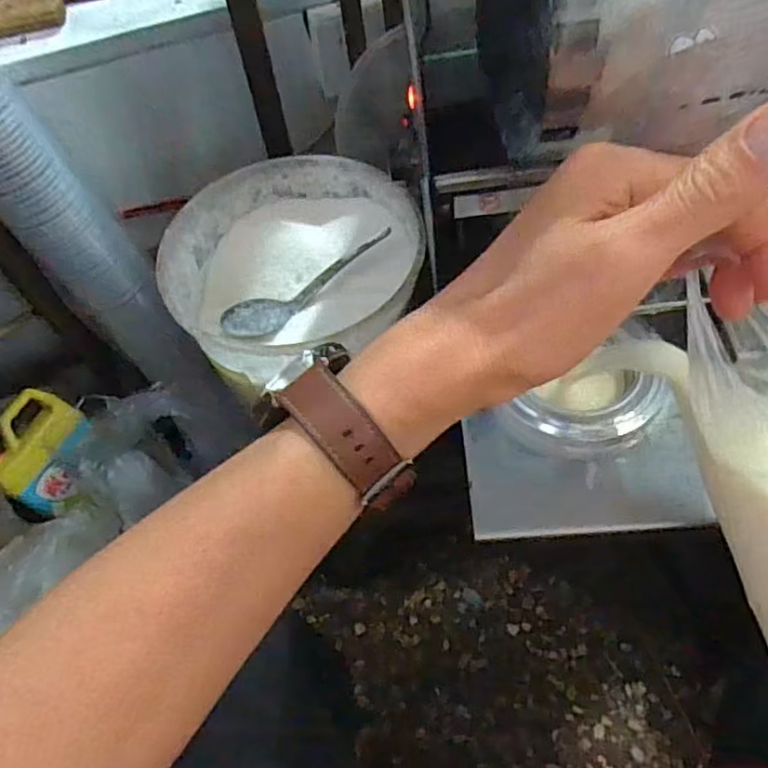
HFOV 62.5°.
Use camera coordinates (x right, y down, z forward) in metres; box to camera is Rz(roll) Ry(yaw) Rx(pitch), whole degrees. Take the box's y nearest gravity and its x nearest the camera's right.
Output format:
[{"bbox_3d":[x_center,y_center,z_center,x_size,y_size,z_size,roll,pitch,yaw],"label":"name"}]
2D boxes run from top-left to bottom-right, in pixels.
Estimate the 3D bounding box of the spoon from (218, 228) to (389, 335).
[{"bbox_3d":[-0.065,-0.085,0.544,0.162,0.022,0.038,-27,58,14],"label":"spoon"}]

